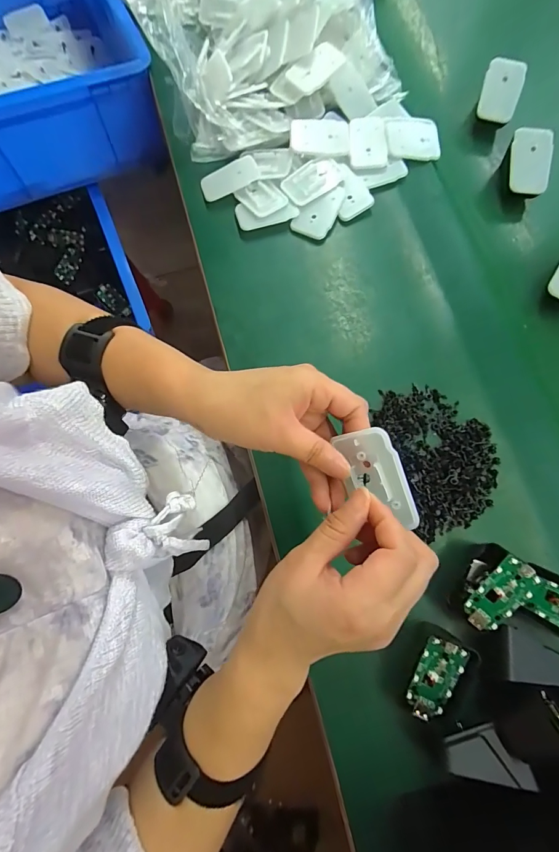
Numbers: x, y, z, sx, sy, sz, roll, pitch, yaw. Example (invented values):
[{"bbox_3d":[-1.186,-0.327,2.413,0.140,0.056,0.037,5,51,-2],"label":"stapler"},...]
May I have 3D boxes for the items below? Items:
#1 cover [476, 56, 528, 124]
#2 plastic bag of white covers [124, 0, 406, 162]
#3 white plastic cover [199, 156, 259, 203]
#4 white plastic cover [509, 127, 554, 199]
[{"bbox_3d":[0.260,-0.394,0.434,0.043,0.009,0.058,18,116,16],"label":"cover"},{"bbox_3d":[-0.044,-0.520,0.427,0.251,0.132,0.346,-26,77,-7],"label":"plastic bag of white covers"},{"bbox_3d":[-0.060,-0.294,0.440,0.070,0.004,0.039,-22,76,5],"label":"white plastic cover"},{"bbox_3d":[0.276,-0.291,0.407,0.044,0.012,0.064,5,99,2],"label":"white plastic cover"}]

